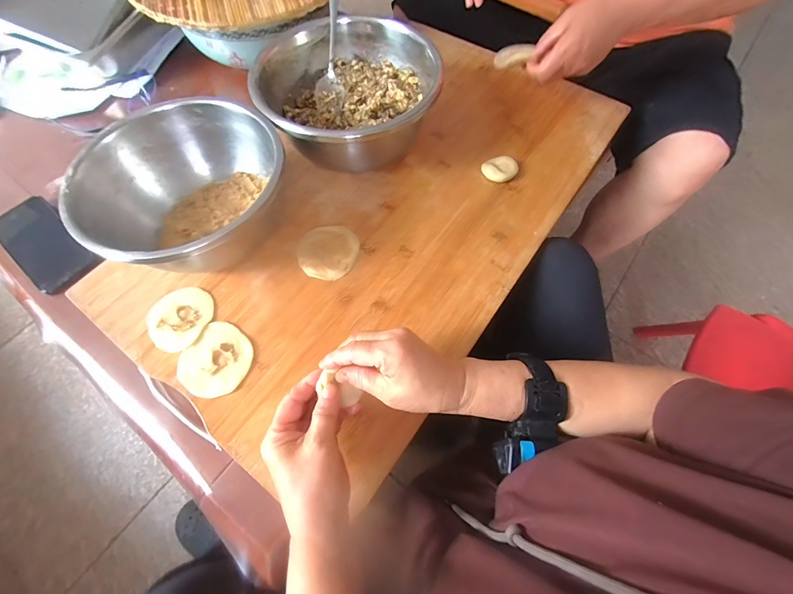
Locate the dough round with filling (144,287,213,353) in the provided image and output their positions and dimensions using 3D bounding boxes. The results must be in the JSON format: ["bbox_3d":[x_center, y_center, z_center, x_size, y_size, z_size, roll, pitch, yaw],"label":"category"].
[{"bbox_3d":[-0.260,0.023,0.405,0.072,0.007,0.076,0,66,0],"label":"dough round with filling"}]

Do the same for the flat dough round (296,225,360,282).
[{"bbox_3d":[-0.089,-0.060,0.439,0.075,0.011,0.077,0,66,0],"label":"flat dough round"}]

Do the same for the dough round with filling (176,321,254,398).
[{"bbox_3d":[-0.203,0.071,0.383,0.075,0.010,0.077,0,66,0],"label":"dough round with filling"}]

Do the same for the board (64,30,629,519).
[{"bbox_3d":[0.007,-0.127,0.474,0.397,0.016,0.715,37,71,15],"label":"board"}]

